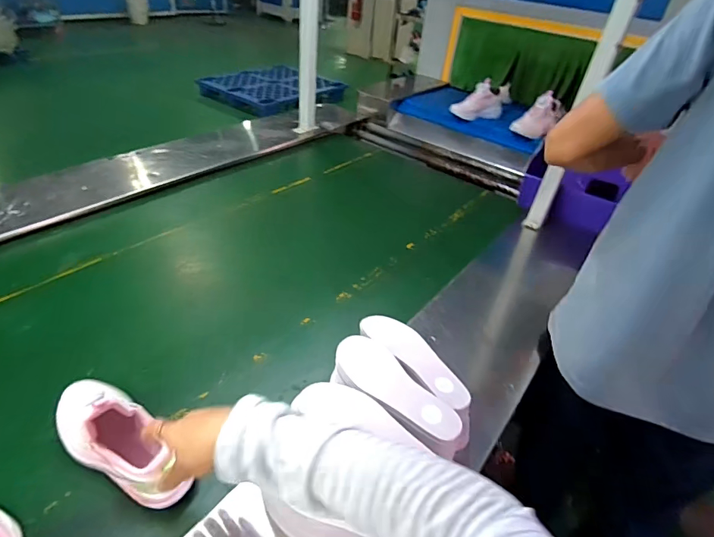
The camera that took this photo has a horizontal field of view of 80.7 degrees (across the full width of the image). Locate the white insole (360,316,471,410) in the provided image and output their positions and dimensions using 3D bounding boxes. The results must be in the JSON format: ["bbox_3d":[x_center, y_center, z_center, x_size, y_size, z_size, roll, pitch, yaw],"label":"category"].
[{"bbox_3d":[0.091,0.128,0.644,0.067,0.012,0.207,-29,50,-33],"label":"white insole"}]

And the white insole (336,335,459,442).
[{"bbox_3d":[0.054,0.164,0.596,0.206,0.016,0.065,33,48,30],"label":"white insole"}]

